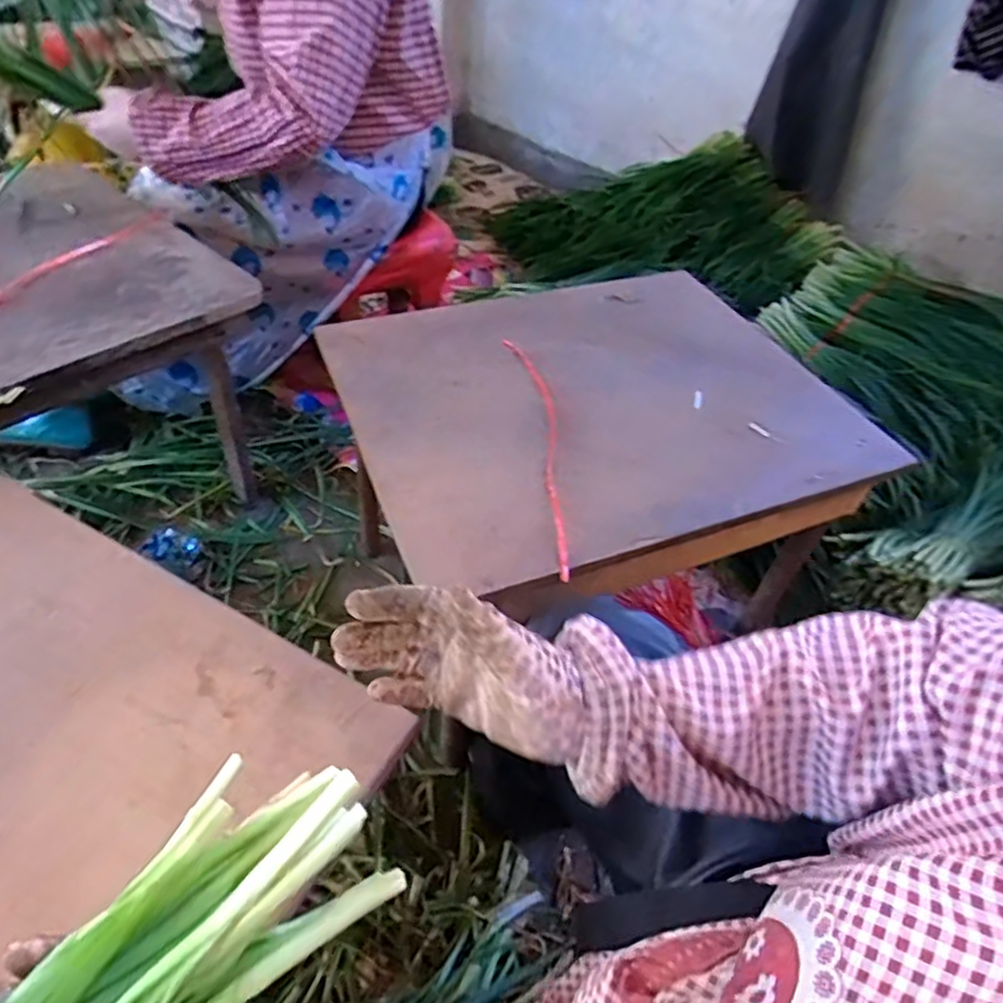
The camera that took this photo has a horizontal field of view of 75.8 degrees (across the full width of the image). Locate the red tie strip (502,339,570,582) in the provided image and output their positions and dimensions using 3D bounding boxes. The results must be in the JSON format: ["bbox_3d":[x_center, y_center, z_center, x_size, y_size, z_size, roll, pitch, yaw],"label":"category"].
[{"bbox_3d":[0.050,-0.065,0.720,0.044,0.007,0.366,3,48,-17],"label":"red tie strip"}]

